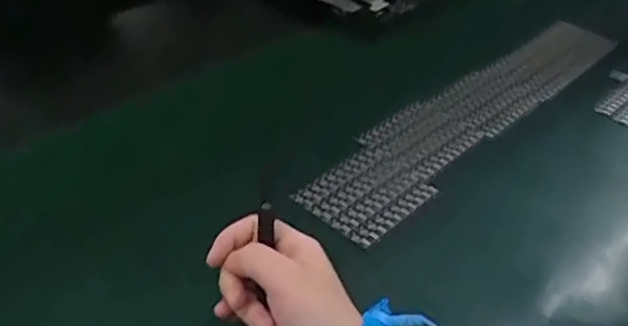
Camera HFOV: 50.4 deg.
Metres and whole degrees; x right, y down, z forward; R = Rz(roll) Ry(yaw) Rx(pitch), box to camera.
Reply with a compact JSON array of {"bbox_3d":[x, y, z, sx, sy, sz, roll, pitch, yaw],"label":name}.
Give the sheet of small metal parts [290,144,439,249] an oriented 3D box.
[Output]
[{"bbox_3d":[0.046,0.025,0.561,0.081,0.010,0.101,28,43,31],"label":"sheet of small metal parts"}]

